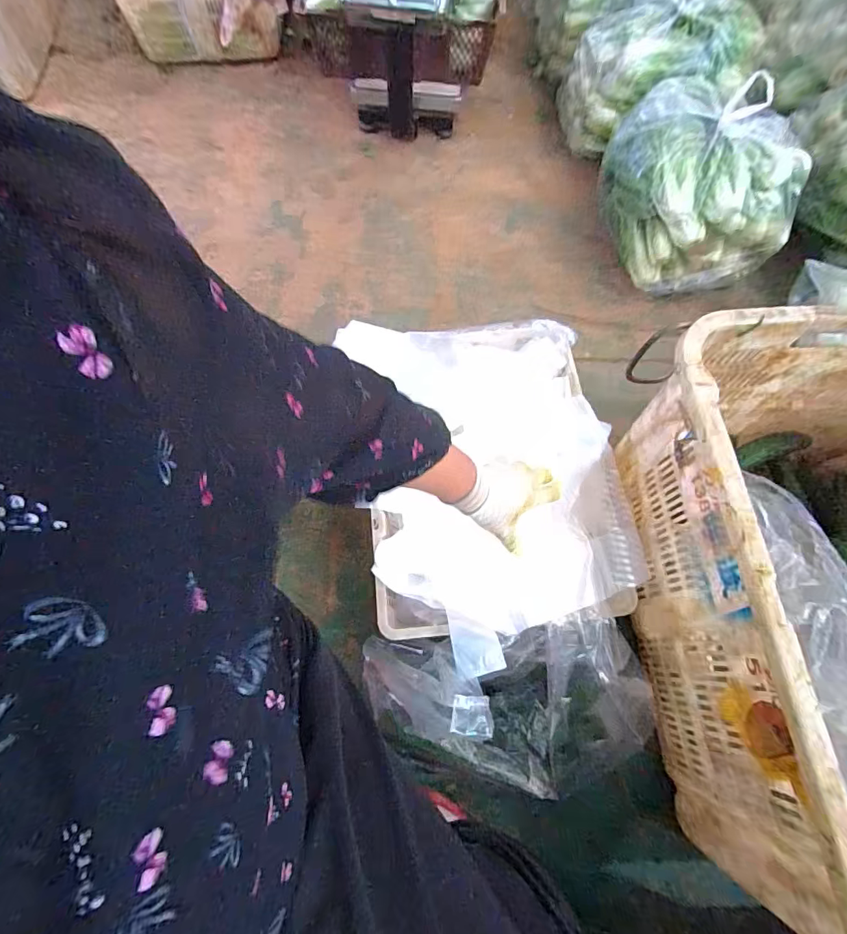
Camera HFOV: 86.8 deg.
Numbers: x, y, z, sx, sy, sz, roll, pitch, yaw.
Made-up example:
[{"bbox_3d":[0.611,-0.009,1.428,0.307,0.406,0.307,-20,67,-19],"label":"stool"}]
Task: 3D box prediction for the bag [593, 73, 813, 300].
[{"bbox_3d":[0.562,-0.581,0.942,0.299,0.225,0.351,-16,69,-6],"label":"bag"}]

